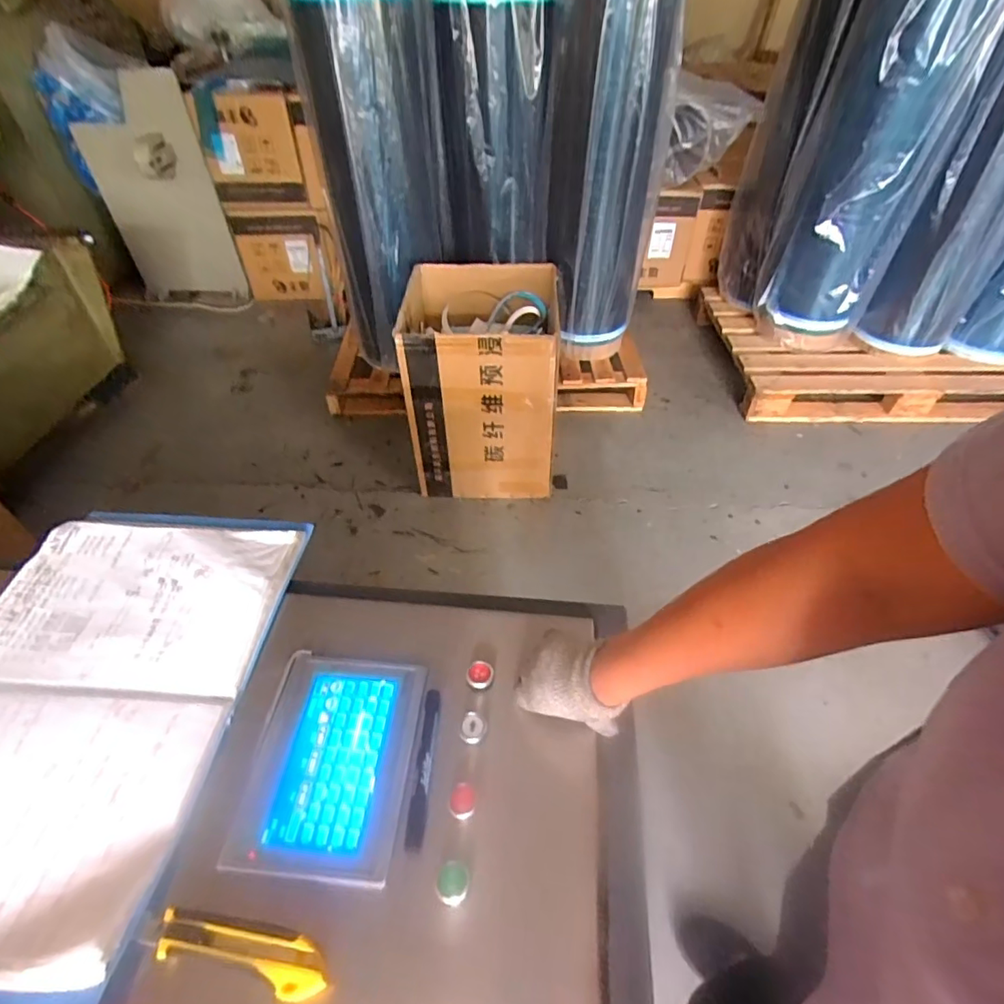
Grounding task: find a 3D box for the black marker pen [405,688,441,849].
[{"bbox_3d":[-0.071,0.241,0.499,0.016,0.020,0.131,2,46,5],"label":"black marker pen"}]

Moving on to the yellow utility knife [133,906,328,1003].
[{"bbox_3d":[-0.203,0.337,0.413,0.153,0.019,0.036,7,47,10],"label":"yellow utility knife"}]

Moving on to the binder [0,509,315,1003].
[{"bbox_3d":[-0.425,0.193,0.558,0.315,0.025,0.479,1,46,4],"label":"binder"}]

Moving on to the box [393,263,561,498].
[{"bbox_3d":[-0.057,-0.368,1.693,0.441,0.555,0.489,3,46,3],"label":"box"}]

